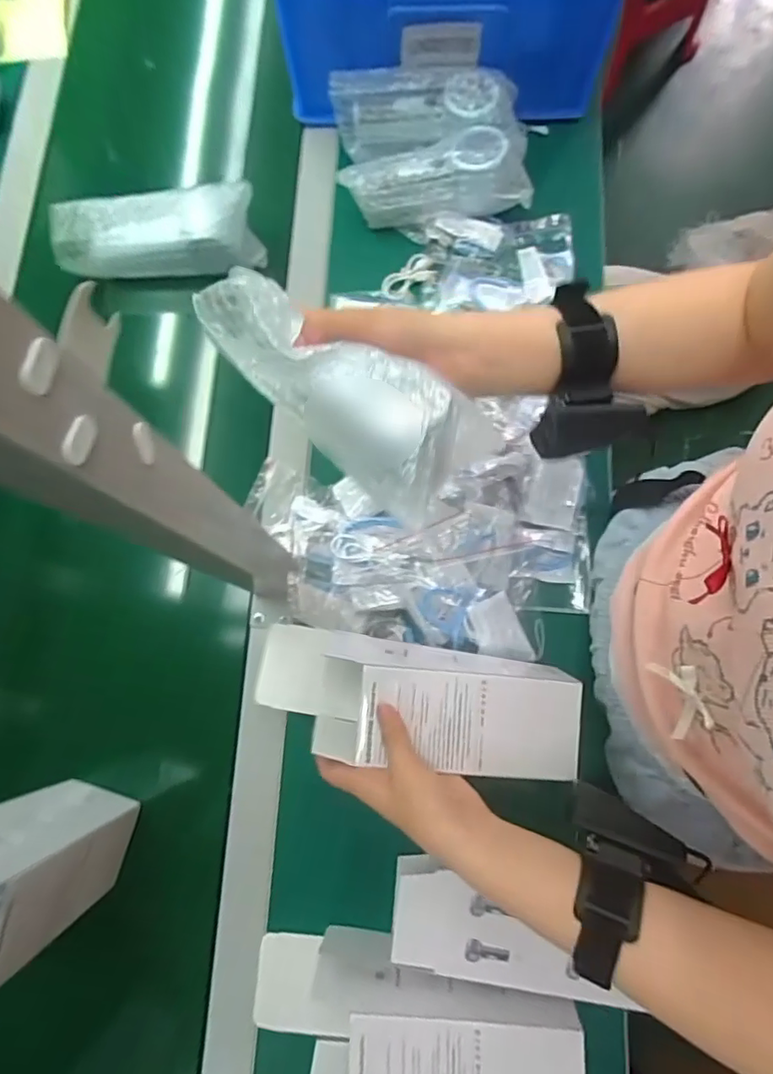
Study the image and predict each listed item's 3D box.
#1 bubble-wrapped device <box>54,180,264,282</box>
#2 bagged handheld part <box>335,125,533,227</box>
[{"bbox_3d":[-0.236,-0.312,0.568,0.205,0.066,0.052,-4,78,-1],"label":"bubble-wrapped device"},{"bbox_3d":[0.049,-0.373,0.570,0.192,0.058,0.066,-3,78,0],"label":"bagged handheld part"}]

